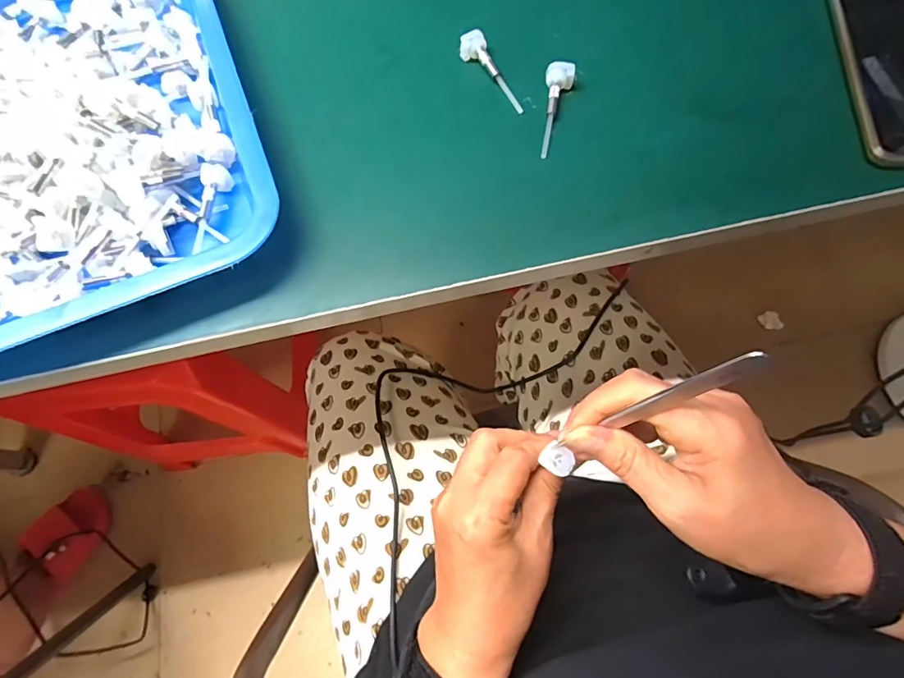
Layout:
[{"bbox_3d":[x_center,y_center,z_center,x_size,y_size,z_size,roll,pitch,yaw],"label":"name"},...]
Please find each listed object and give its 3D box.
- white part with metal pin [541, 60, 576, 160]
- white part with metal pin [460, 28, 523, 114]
[{"bbox_3d":[0.066,-0.149,0.304,0.018,0.015,0.065,12,73,5],"label":"white part with metal pin"},{"bbox_3d":[0.026,-0.179,0.317,0.016,0.015,0.066,-25,73,-6],"label":"white part with metal pin"}]

